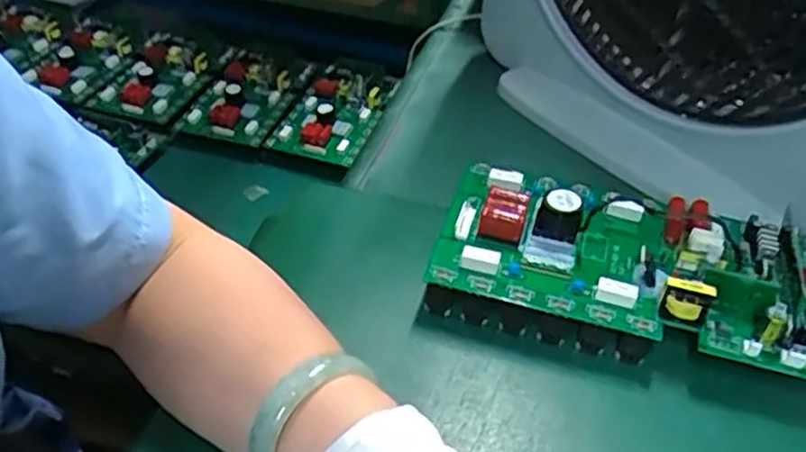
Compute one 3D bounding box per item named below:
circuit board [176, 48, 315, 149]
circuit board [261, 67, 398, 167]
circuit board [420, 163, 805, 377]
[{"bbox_3d":[-0.224,-0.189,1.017,0.135,0.034,0.186,15,49,7],"label":"circuit board"},{"bbox_3d":[-0.093,-0.167,1.002,0.133,0.034,0.208,13,43,11],"label":"circuit board"},{"bbox_3d":[0.140,0.025,0.445,0.234,0.056,0.115,12,42,10],"label":"circuit board"}]

